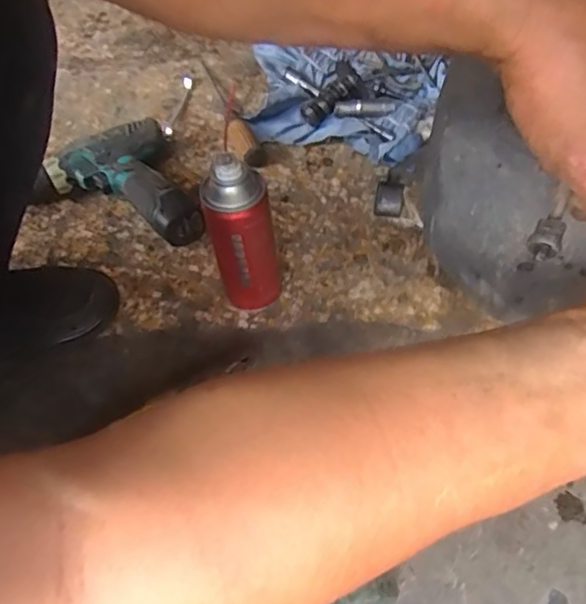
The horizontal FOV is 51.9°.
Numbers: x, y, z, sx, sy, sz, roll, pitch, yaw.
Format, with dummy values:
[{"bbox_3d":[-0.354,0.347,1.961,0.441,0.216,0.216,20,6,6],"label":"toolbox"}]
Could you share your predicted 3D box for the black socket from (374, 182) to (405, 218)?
[{"bbox_3d":[0.109,-0.116,0.682,0.030,0.030,0.033,8,55,11],"label":"black socket"}]

